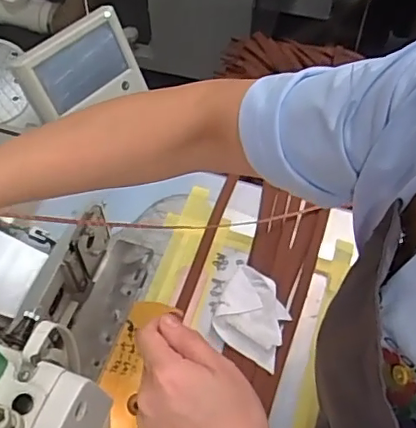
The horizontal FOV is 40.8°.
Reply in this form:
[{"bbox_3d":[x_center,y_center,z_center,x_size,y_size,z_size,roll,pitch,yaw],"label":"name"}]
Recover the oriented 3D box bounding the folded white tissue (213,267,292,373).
[{"bbox_3d":[0.056,0.121,0.674,0.084,0.012,0.105,21,58,13],"label":"folded white tissue"}]

